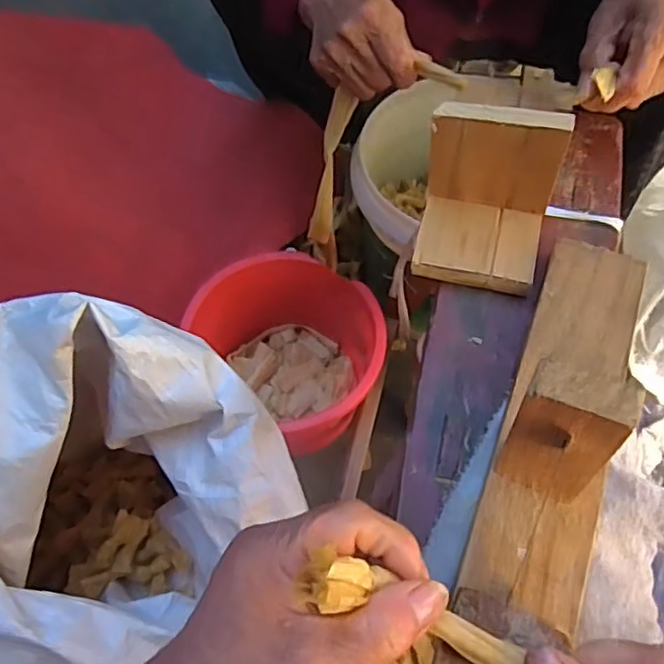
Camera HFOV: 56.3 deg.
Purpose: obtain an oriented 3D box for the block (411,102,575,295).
[{"bbox_3d":[0.099,-0.084,0.395,0.083,0.086,0.072,15,62,8],"label":"block"}]

